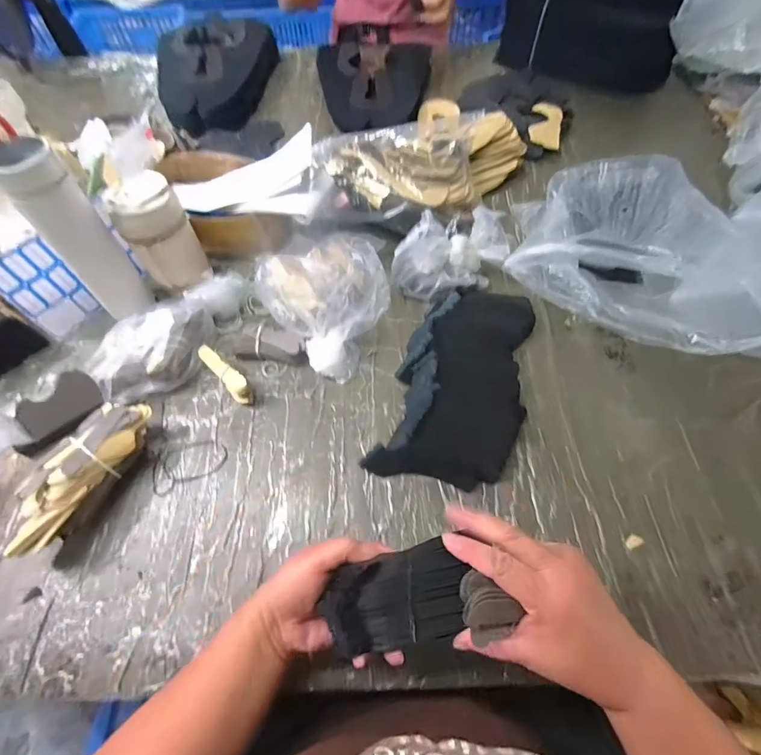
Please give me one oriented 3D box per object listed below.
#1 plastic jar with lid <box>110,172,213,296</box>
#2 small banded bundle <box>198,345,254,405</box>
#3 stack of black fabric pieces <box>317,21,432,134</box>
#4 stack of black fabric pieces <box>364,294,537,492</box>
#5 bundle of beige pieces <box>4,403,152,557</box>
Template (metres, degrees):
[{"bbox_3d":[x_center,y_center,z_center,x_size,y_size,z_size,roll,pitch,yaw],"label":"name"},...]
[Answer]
[{"bbox_3d":[-0.289,-0.185,0.524,0.084,0.127,0.071,-28,64,-14],"label":"plastic jar with lid"},{"bbox_3d":[-0.195,-0.005,0.500,0.093,0.029,0.023,45,72,7],"label":"small banded bundle"},{"bbox_3d":[-0.008,-0.671,0.855,0.250,0.051,0.364,-10,61,-5],"label":"stack of black fabric pieces"},{"bbox_3d":[0.104,-0.006,0.488,0.151,0.044,0.284,17,62,10],"label":"stack of black fabric pieces"},{"bbox_3d":[-0.321,0.103,0.433,0.063,0.059,0.175,26,64,15],"label":"bundle of beige pieces"}]

